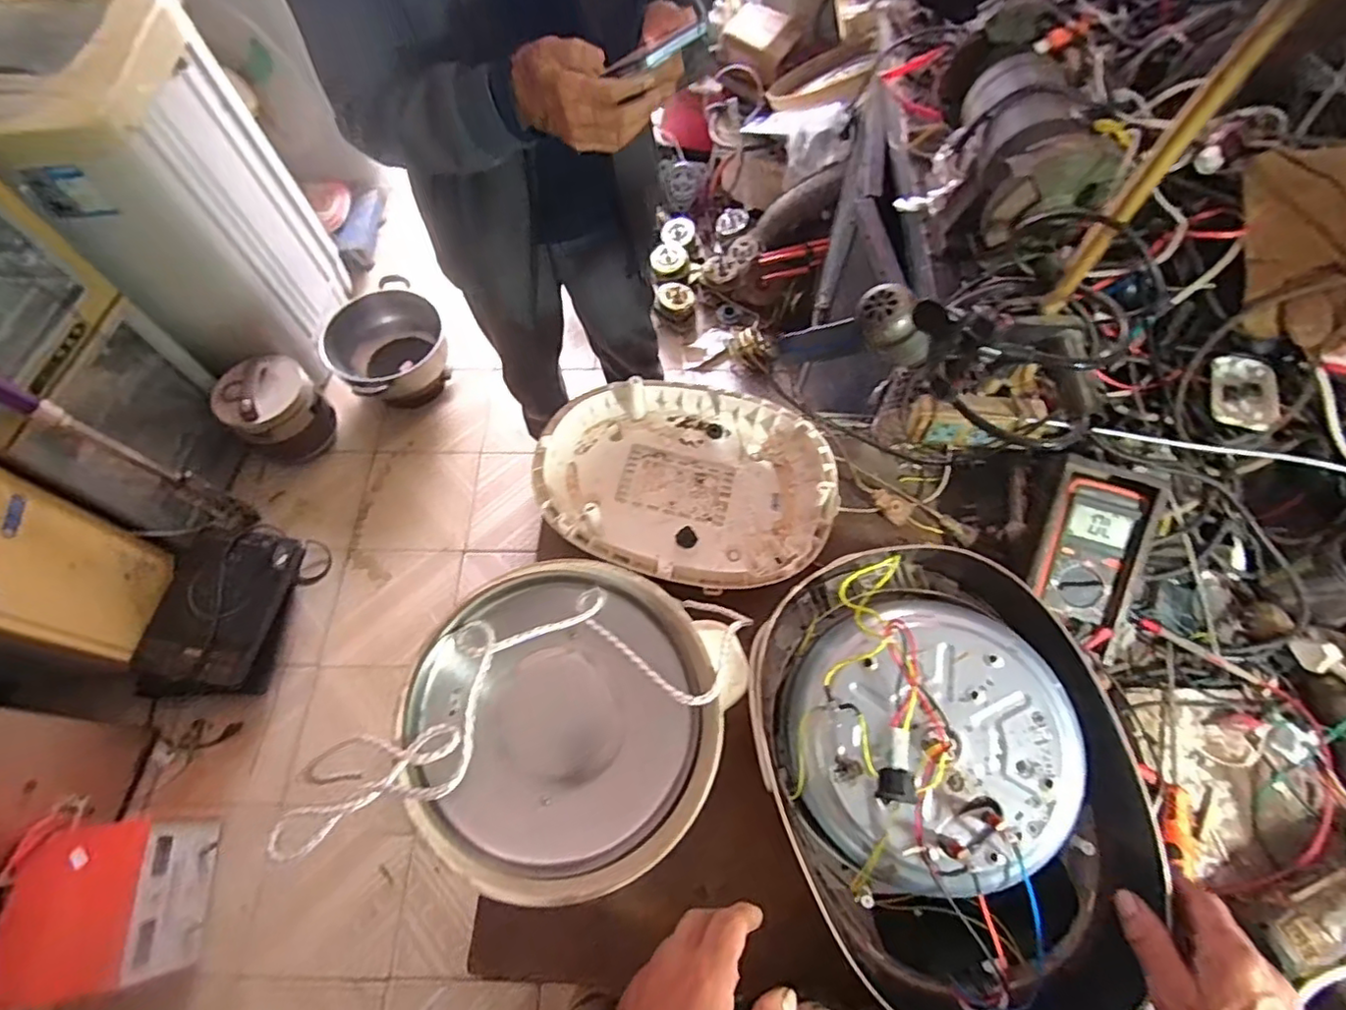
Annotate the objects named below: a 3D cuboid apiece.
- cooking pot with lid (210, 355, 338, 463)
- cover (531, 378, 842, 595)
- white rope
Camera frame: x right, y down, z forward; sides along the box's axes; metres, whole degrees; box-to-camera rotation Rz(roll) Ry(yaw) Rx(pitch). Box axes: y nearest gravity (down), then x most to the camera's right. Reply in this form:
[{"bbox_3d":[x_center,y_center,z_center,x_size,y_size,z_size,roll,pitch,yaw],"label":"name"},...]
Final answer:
[{"bbox_3d":[-0.990,-0.233,1.548,0.199,0.237,0.212,0,64,0],"label":"cooking pot with lid"},{"bbox_3d":[0.013,-0.026,0.724,0.347,0.052,0.255,10,64,5],"label":"cover"},{"bbox_3d":[-0.121,0.139,0.466,0.376,0.082,0.120,-19,65,-9],"label":"white rope"}]

